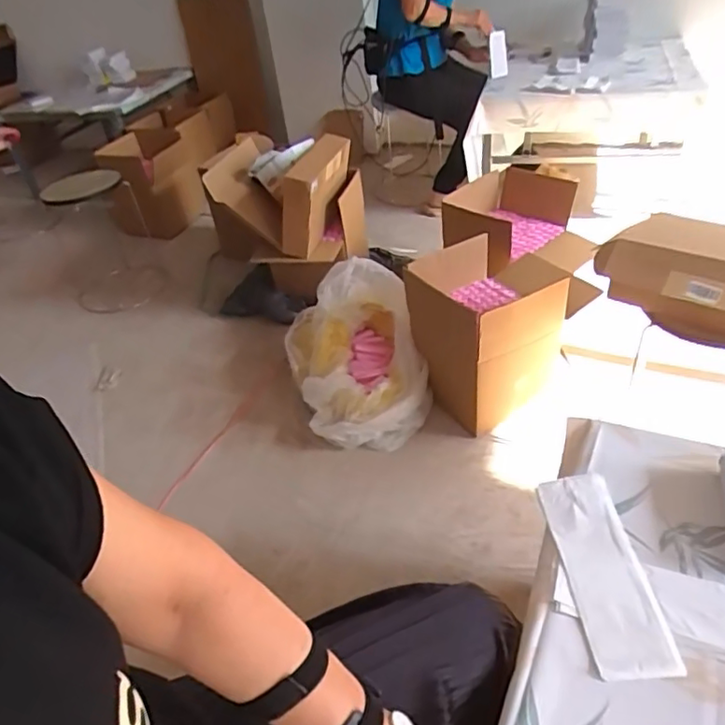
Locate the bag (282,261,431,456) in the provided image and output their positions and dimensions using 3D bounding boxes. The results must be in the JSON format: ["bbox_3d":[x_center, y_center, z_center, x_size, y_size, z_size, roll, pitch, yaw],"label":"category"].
[{"bbox_3d":[-0.027,-0.035,1.606,0.341,0.243,0.499,-10,38,-2],"label":"bag"}]

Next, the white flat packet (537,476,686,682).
[{"bbox_3d":[0.285,0.238,0.691,0.093,0.013,0.253,-4,40,3],"label":"white flat packet"}]

